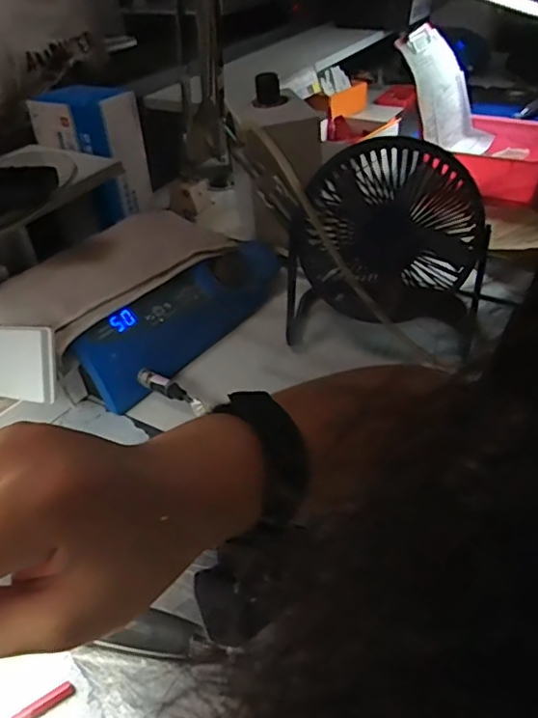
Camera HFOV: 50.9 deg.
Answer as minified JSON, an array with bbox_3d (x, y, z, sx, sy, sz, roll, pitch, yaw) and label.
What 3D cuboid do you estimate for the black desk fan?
[{"bbox_3d":[0.120,-0.100,0.547,0.193,0.178,0.131,1,39,7],"label":"black desk fan"}]

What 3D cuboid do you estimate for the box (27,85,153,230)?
[{"bbox_3d":[-0.224,-0.266,0.729,0.101,0.148,0.088,21,46,28],"label":"box"}]

